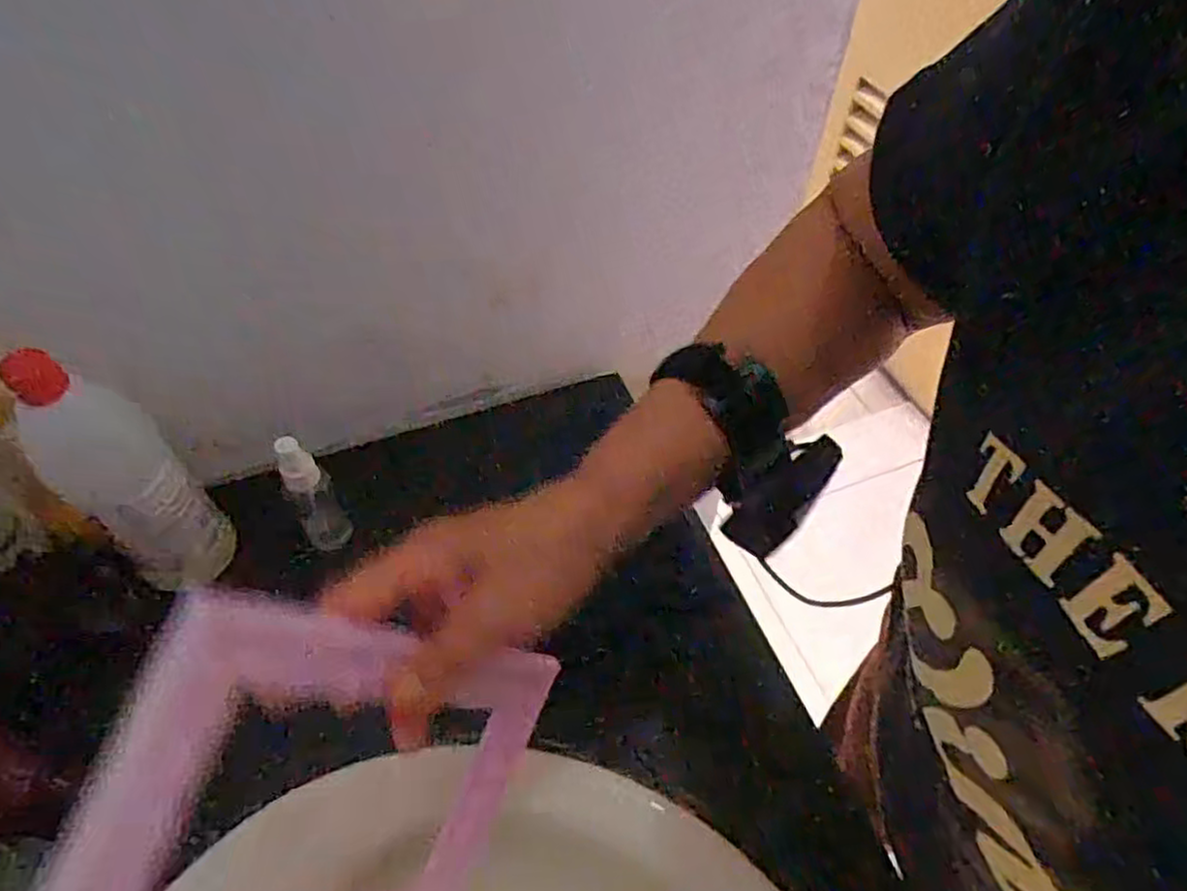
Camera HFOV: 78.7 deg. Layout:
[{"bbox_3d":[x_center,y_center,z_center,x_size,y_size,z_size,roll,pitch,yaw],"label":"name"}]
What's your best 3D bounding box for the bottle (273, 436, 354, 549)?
[{"bbox_3d":[-0.198,0.027,0.497,0.030,0.101,0.025,-34,61,-23],"label":"bottle"}]

